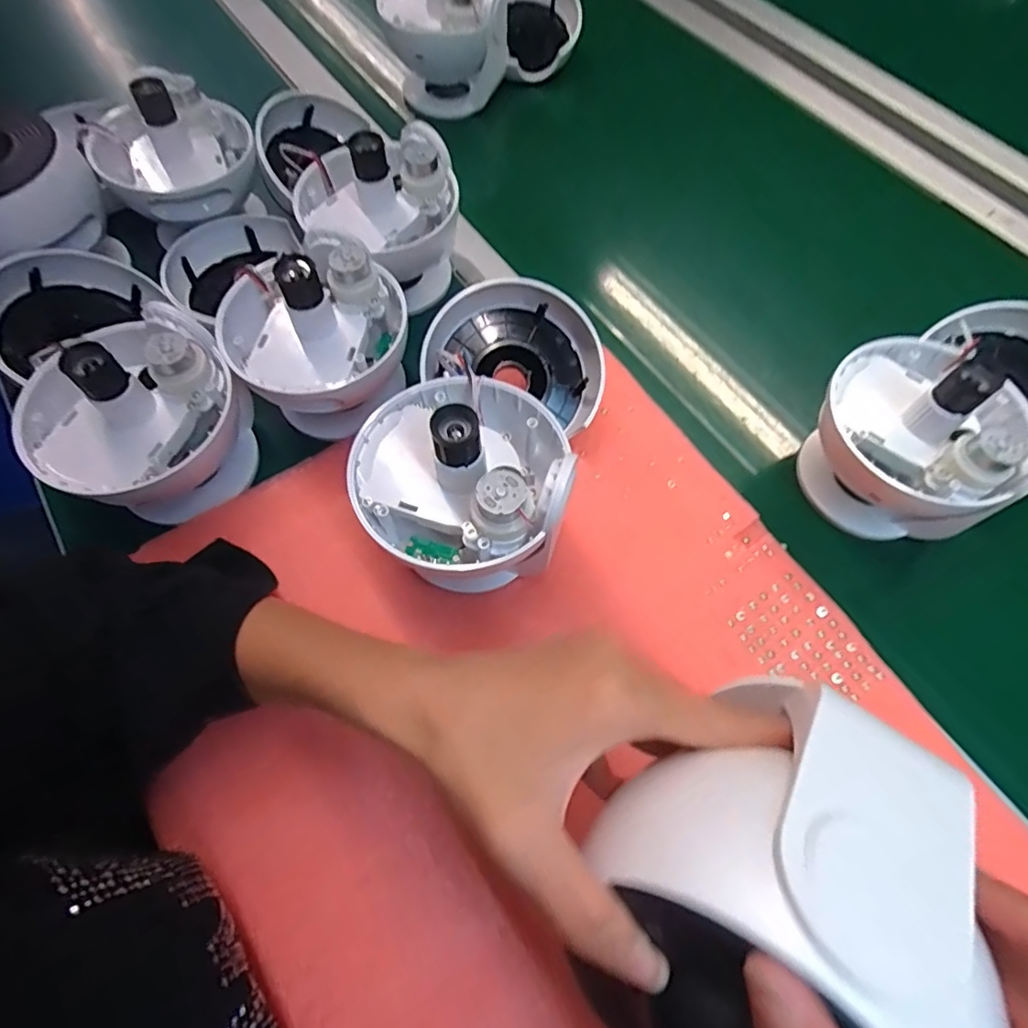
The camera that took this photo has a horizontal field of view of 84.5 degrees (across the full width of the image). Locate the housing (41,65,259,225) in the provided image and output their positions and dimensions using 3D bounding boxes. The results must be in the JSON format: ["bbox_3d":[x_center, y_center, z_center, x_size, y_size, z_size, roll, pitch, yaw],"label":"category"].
[{"bbox_3d":[-0.270,-0.288,0.442,0.121,0.070,0.112,-27,68,-14],"label":"housing"}]

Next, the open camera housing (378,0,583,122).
[{"bbox_3d":[-0.033,-0.499,0.579,0.211,0.105,0.120,-37,71,-18],"label":"open camera housing"}]

